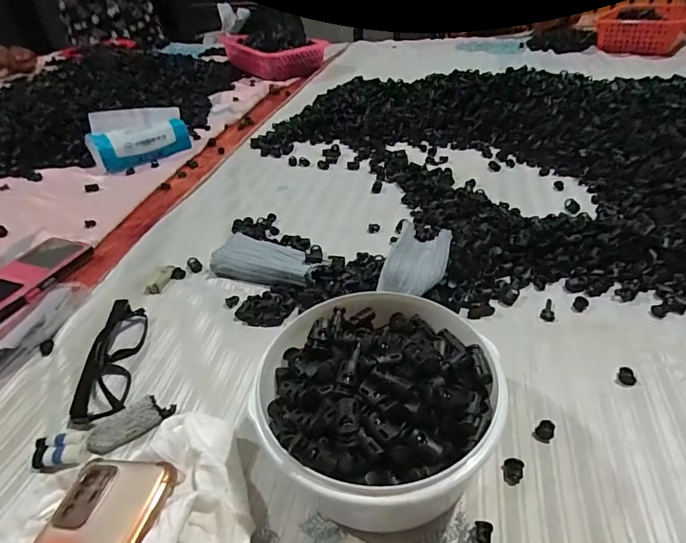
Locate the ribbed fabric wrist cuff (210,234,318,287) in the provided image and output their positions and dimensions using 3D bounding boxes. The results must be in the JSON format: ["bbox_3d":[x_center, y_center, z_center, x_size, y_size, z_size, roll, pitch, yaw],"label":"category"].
[{"bbox_3d":[-0.086,-0.011,0.502,0.122,0.029,0.059,11,41,21],"label":"ribbed fabric wrist cuff"}]

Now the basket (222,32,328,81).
[{"bbox_3d":[-0.195,-0.612,1.249,0.201,0.085,0.255,-27,43,-27],"label":"basket"}]

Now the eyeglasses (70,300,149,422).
[{"bbox_3d":[-0.206,0.072,0.407,0.035,0.024,0.136,-8,38,-1],"label":"eyeglasses"}]

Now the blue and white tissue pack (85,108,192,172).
[{"bbox_3d":[-0.369,-0.242,0.805,0.163,0.105,0.044,-26,-3,-21],"label":"blue and white tissue pack"}]

